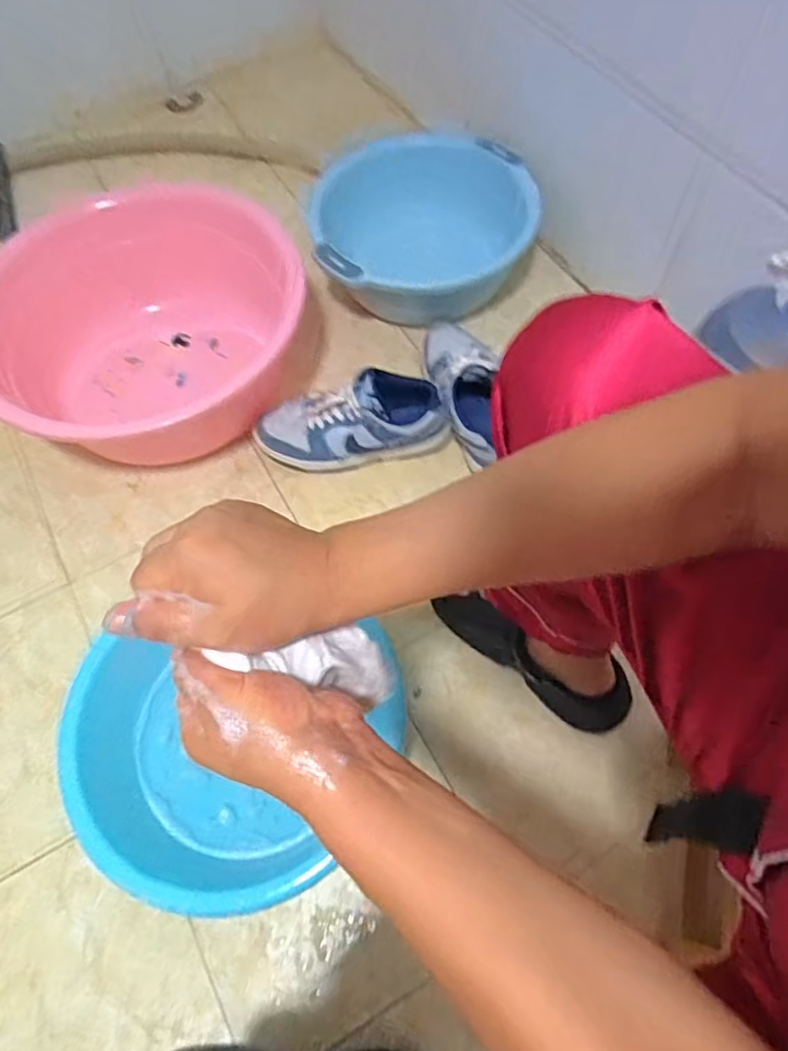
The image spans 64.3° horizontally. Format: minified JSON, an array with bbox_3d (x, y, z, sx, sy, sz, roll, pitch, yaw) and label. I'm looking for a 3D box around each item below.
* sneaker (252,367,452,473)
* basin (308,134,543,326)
[{"bbox_3d":[-0.061,-0.150,0.906,0.273,0.107,0.103,-2,62,-1],"label":"sneaker"},{"bbox_3d":[0.059,-0.488,1.027,0.321,0.133,0.330,-1,62,2],"label":"basin"}]

